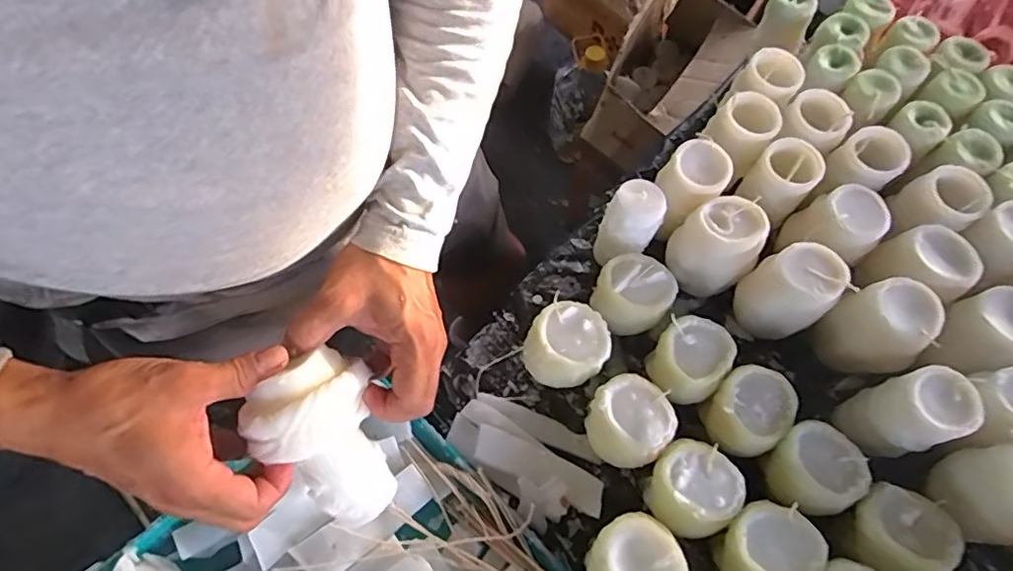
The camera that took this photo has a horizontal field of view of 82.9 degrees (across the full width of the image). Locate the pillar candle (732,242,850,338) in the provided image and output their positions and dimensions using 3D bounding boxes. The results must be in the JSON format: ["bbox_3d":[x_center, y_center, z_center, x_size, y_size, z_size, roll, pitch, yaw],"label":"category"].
[{"bbox_3d":[0.270,0.007,0.554,0.066,0.090,0.072,-30,69,-16],"label":"pillar candle"}]

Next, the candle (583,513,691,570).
[{"bbox_3d":[0.102,0.225,0.461,0.074,0.055,0.072,-28,68,-15],"label":"candle"}]

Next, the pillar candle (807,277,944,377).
[{"bbox_3d":[0.348,0.040,0.542,0.069,0.091,0.078,-21,67,-13],"label":"pillar candle"}]

